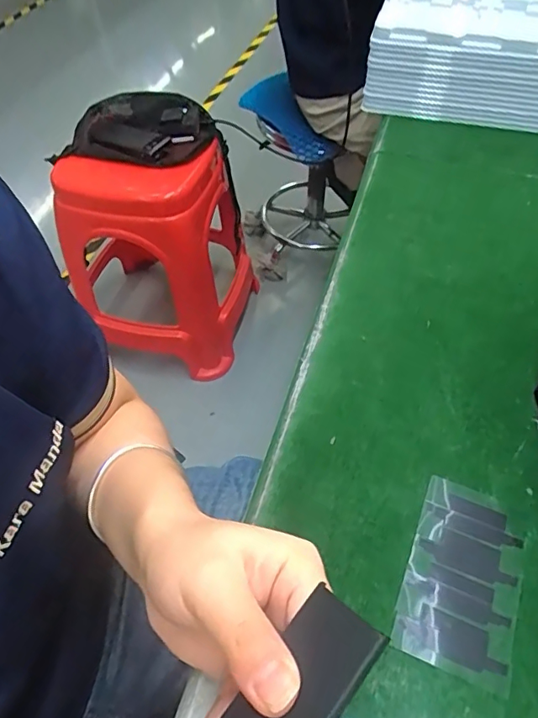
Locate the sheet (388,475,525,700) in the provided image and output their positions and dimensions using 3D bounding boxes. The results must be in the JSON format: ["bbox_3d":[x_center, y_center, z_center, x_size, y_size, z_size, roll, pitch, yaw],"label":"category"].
[{"bbox_3d":[0.102,0.112,0.262,0.055,0.004,0.094,18,55,16],"label":"sheet"}]

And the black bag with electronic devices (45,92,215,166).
[{"bbox_3d":[-0.275,-0.479,1.046,0.311,0.079,0.200,-6,52,-2],"label":"black bag with electronic devices"}]

